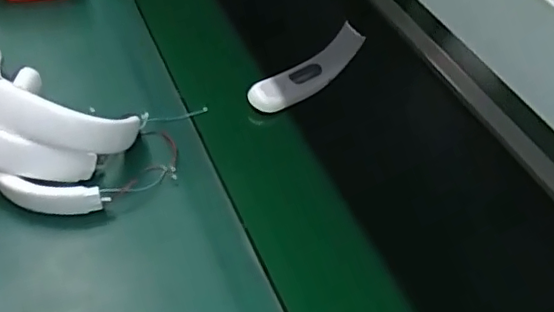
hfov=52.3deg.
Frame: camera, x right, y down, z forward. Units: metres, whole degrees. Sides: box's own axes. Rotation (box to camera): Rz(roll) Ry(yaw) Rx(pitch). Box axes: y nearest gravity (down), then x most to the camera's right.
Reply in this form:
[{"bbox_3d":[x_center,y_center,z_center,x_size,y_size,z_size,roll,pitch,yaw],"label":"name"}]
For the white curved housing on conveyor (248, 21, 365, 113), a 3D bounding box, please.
[{"bbox_3d":[0.046,-0.126,0.847,0.201,0.052,0.048,-31,58,-31],"label":"white curved housing on conveyor"}]

